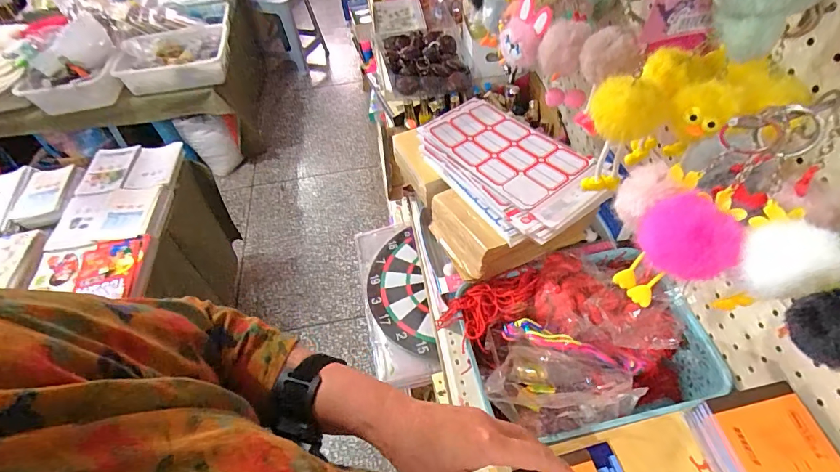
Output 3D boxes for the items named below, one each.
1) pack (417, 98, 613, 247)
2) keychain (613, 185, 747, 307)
[{"bbox_3d":[0.118,-0.097,0.560,0.149,0.040,0.263,-26,53,-15],"label":"pack"},{"bbox_3d":[0.177,0.007,0.280,0.069,0.059,0.056,-38,57,-23],"label":"keychain"}]

